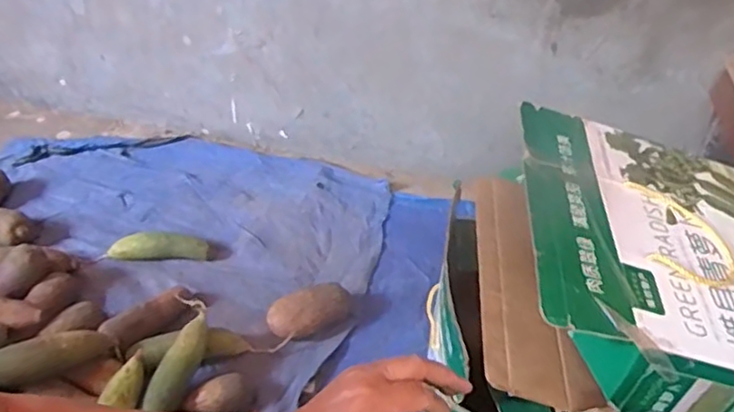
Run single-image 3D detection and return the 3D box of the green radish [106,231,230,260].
[{"bbox_3d":[-0.385,0.079,1.248,0.227,0.046,0.041,-1,39,-8],"label":"green radish"}]

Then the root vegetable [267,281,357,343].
[{"bbox_3d":[-0.096,0.187,1.142,0.156,0.057,0.085,-21,46,-29],"label":"root vegetable"}]

